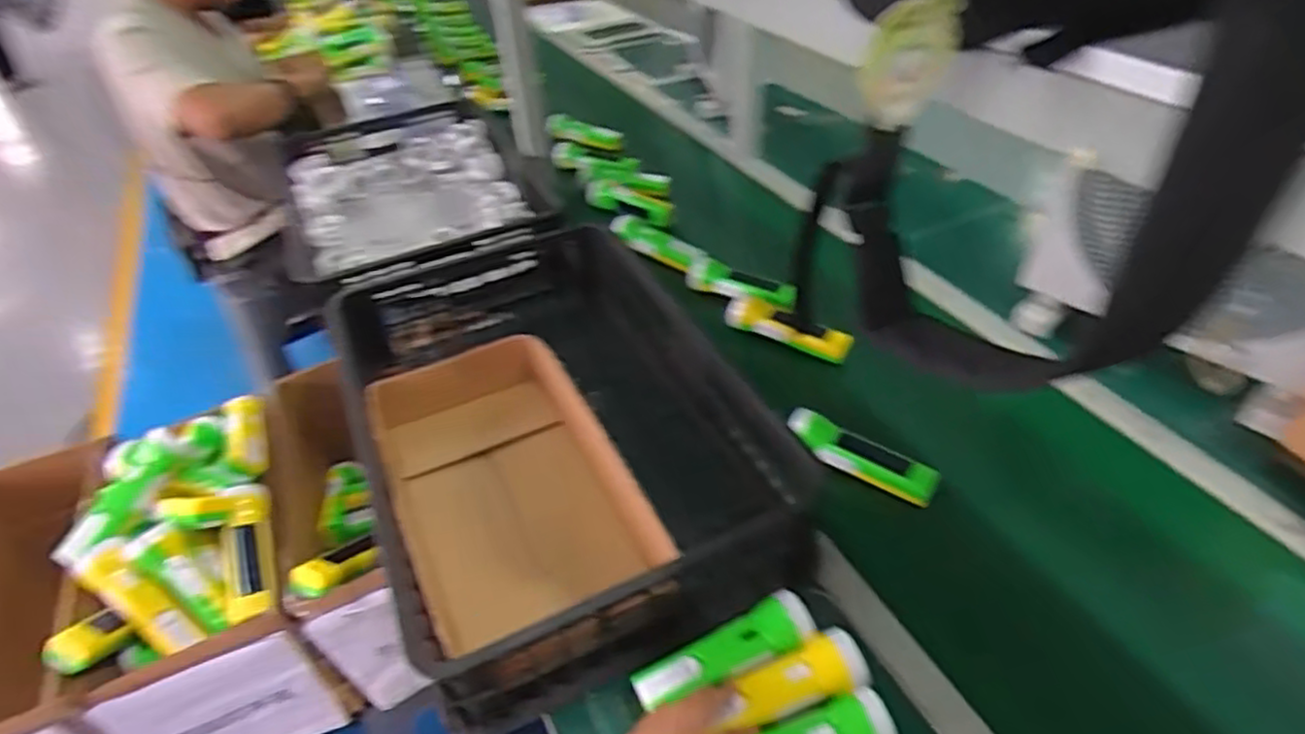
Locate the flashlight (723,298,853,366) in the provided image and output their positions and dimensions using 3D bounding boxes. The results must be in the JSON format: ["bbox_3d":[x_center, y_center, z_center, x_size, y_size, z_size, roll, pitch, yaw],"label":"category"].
[{"bbox_3d":[0.194,-0.054,1.029,0.185,0.048,0.031,18,46,24],"label":"flashlight"}]

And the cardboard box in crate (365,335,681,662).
[{"bbox_3d":[-0.170,0.118,0.816,0.231,0.091,0.346,-22,43,-19],"label":"cardboard box in crate"}]

